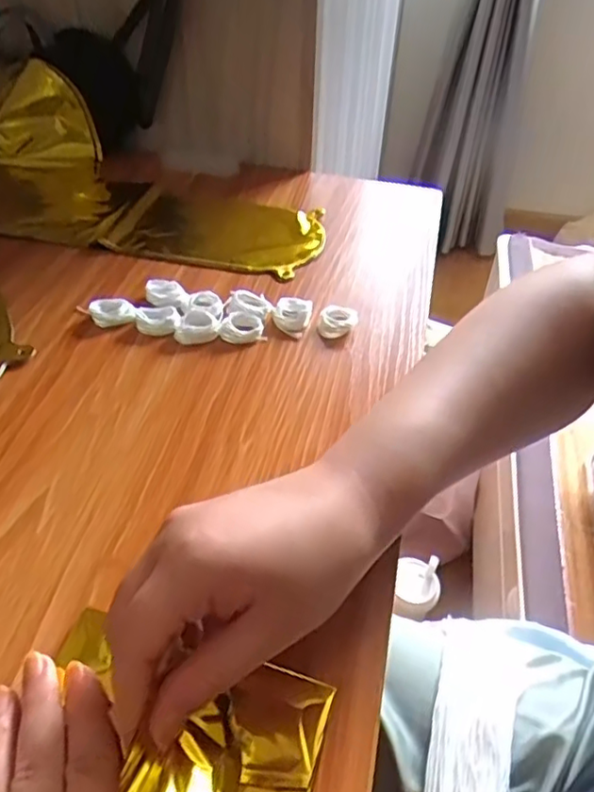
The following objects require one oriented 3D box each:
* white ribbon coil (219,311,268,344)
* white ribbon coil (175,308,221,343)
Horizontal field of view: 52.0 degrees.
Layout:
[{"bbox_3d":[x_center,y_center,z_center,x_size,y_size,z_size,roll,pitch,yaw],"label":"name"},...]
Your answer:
[{"bbox_3d":[-0.040,-0.052,0.450,0.033,0.011,0.026,-3,43,-6],"label":"white ribbon coil"},{"bbox_3d":[-0.073,-0.051,0.448,0.030,0.010,0.030,2,43,-1],"label":"white ribbon coil"}]

